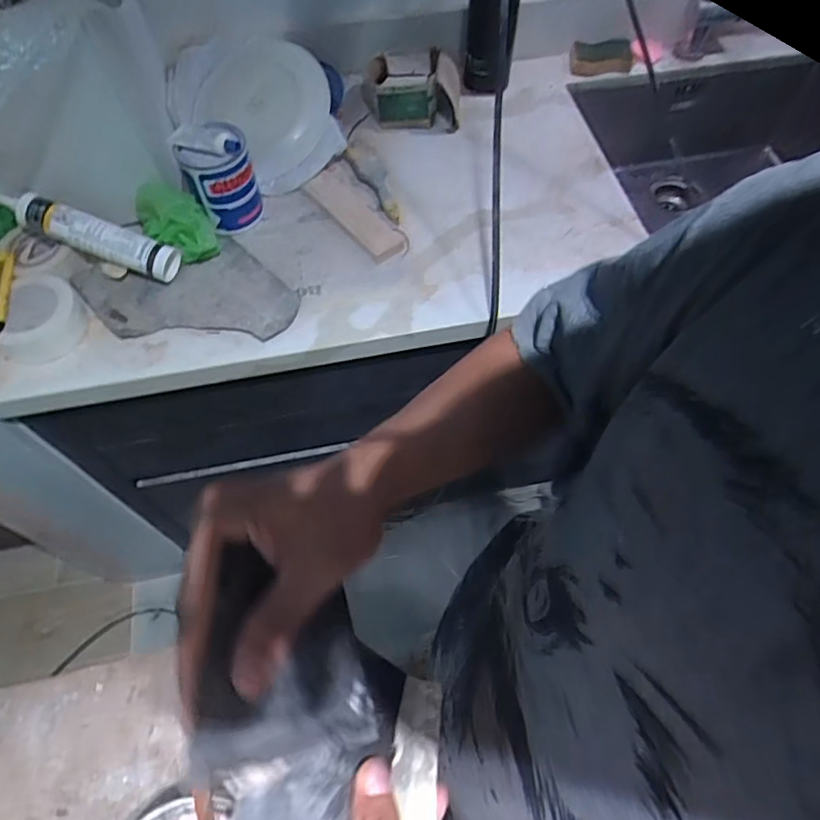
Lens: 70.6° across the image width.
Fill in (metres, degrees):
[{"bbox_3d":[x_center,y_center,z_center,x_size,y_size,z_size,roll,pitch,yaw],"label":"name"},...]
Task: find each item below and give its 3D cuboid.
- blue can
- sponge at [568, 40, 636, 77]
[{"bbox_3d":[-0.276,-0.341,0.846,0.093,0.127,0.090,0,61,0],"label":"blue can"},{"bbox_3d":[0.358,-0.654,1.073,0.127,0.045,0.034,-15,62,-8],"label":"sponge"}]

